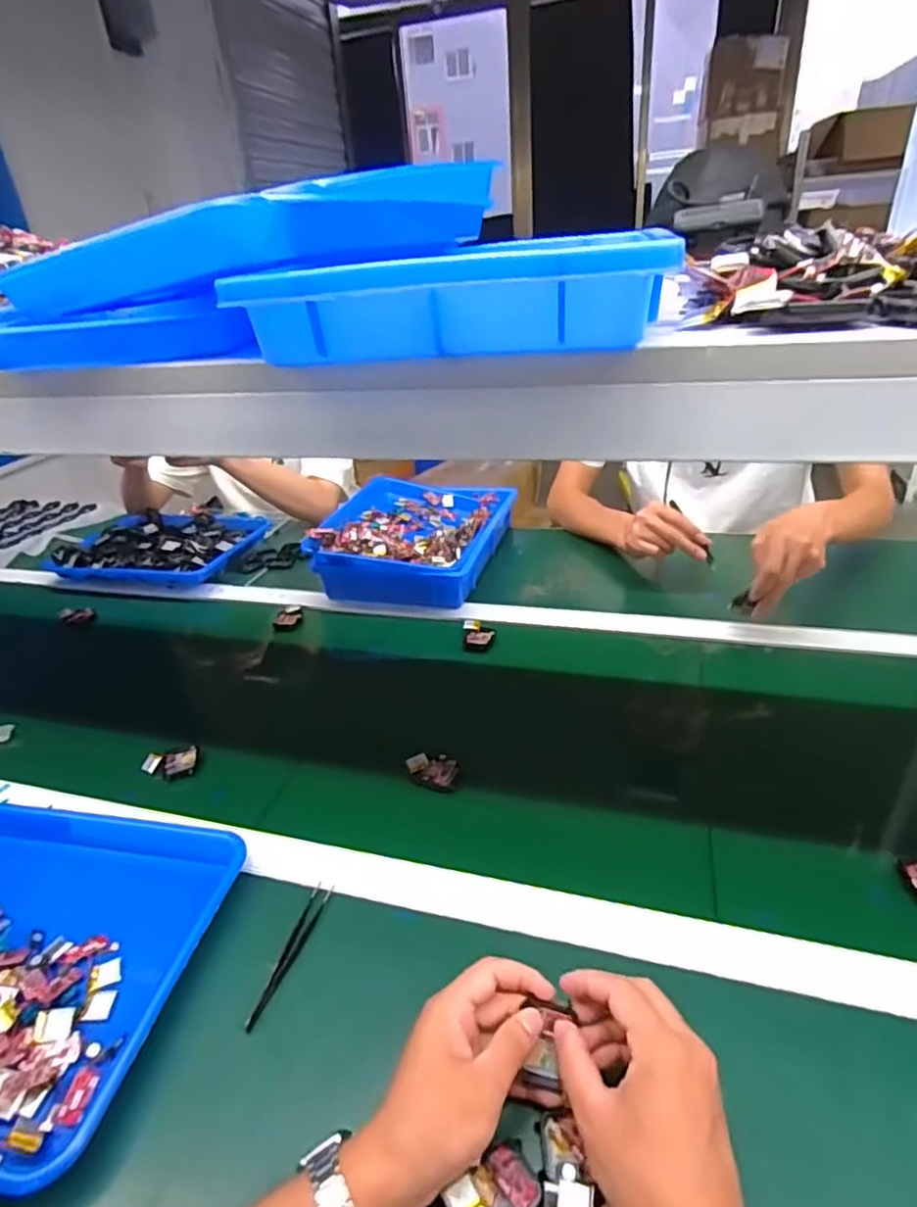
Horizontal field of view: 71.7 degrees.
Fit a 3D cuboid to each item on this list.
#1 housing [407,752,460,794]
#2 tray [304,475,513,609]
[{"bbox_3d":[-0.026,0.171,0.648,0.054,0.017,0.035,7,33,20],"label":"housing"},{"bbox_3d":[-0.068,-0.120,1.071,0.269,0.083,0.334,3,32,14],"label":"tray"}]

